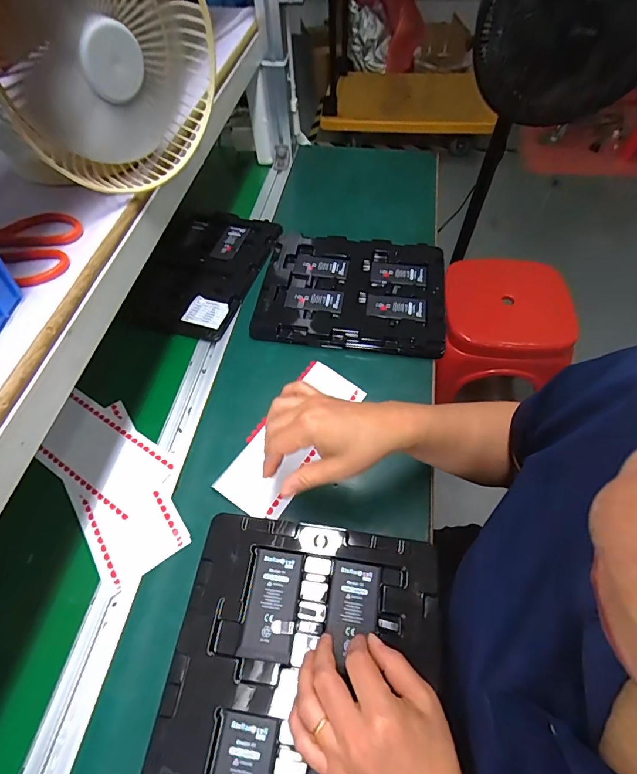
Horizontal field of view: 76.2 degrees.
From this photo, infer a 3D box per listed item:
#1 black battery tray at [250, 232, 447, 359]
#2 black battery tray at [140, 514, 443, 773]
[{"bbox_3d":[0.052,-0.151,0.622,0.272,0.014,0.218,9,60,9],"label":"black battery tray"},{"bbox_3d":[-0.016,0.253,0.325,0.218,0.016,0.275,6,59,7],"label":"black battery tray"}]

